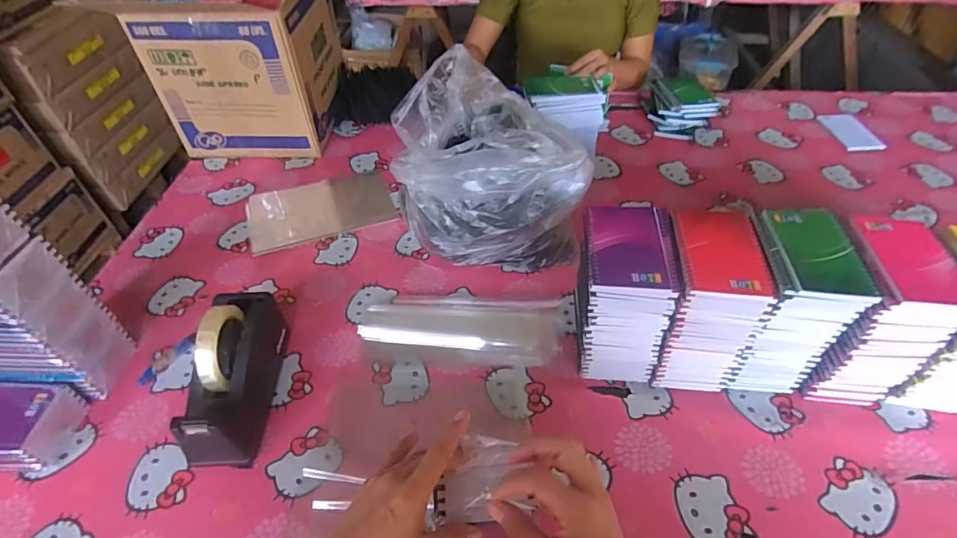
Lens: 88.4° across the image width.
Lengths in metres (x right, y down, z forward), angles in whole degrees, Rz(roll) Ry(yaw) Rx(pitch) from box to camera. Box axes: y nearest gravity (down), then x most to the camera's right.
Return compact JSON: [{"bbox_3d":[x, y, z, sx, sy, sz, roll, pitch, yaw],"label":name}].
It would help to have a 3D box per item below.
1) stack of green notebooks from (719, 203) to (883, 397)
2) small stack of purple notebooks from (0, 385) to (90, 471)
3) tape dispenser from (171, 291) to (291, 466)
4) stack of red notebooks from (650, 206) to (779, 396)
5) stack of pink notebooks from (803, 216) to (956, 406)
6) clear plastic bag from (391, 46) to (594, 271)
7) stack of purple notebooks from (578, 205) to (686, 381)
[{"bbox_3d":[0.368,0.053,0.609,0.104,0.217,0.129,8,47,8],"label":"stack of green notebooks"},{"bbox_3d":[-0.573,0.192,0.592,0.149,0.057,0.095,-1,47,0],"label":"small stack of purple notebooks"},{"bbox_3d":[-0.306,0.125,0.616,0.079,0.126,0.208,-2,47,-1],"label":"tape dispenser"},{"bbox_3d":[0.273,0.052,0.606,0.098,0.217,0.123,5,47,5],"label":"stack of red notebooks"},{"bbox_3d":[0.468,0.061,0.597,0.097,0.219,0.127,5,47,6],"label":"stack of pink notebooks"},{"bbox_3d":[0.015,-0.141,0.769,0.254,0.248,0.281,-31,54,-25],"label":"clear plastic bag"},{"bbox_3d":[0.173,0.044,0.617,0.100,0.212,0.124,3,47,4],"label":"stack of purple notebooks"}]

